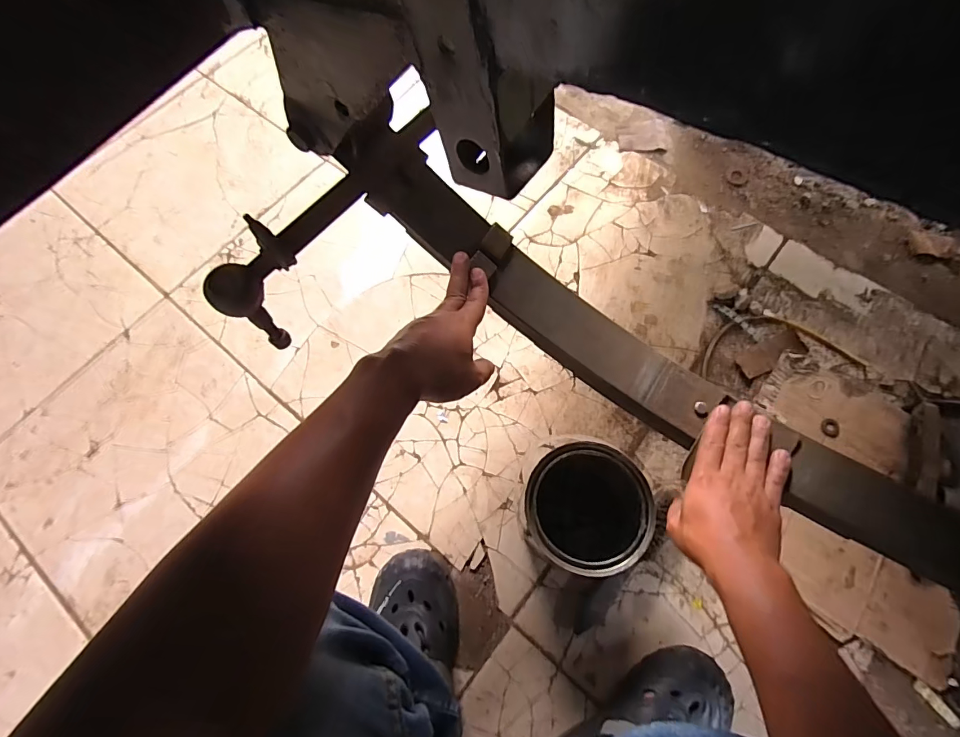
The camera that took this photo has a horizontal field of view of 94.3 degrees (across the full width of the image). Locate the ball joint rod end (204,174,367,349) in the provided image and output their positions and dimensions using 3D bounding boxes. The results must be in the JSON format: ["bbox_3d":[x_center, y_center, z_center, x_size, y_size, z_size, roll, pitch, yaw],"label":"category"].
[{"bbox_3d":[-0.163,-0.103,0.397,0.034,0.089,0.158,29,73,12],"label":"ball joint rod end"}]

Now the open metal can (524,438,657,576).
[{"bbox_3d":[0.133,0.186,0.596,0.144,0.157,0.145,-1,70,2],"label":"open metal can"}]

